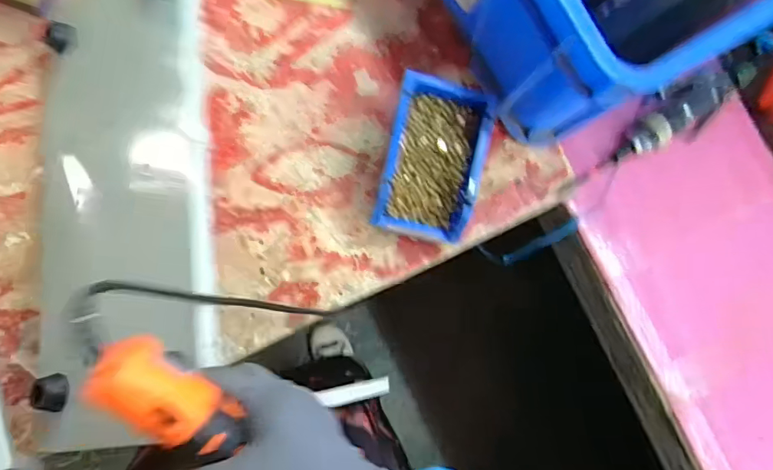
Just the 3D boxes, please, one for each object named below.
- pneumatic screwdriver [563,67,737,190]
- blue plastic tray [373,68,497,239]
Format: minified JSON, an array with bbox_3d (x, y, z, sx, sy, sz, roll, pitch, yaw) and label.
[{"bbox_3d":[0.310,-0.115,0.580,0.236,0.042,0.064,-36,90,4],"label":"pneumatic screwdriver"},{"bbox_3d":[0.048,-0.080,0.540,0.102,0.078,0.161,14,83,-6],"label":"blue plastic tray"}]

